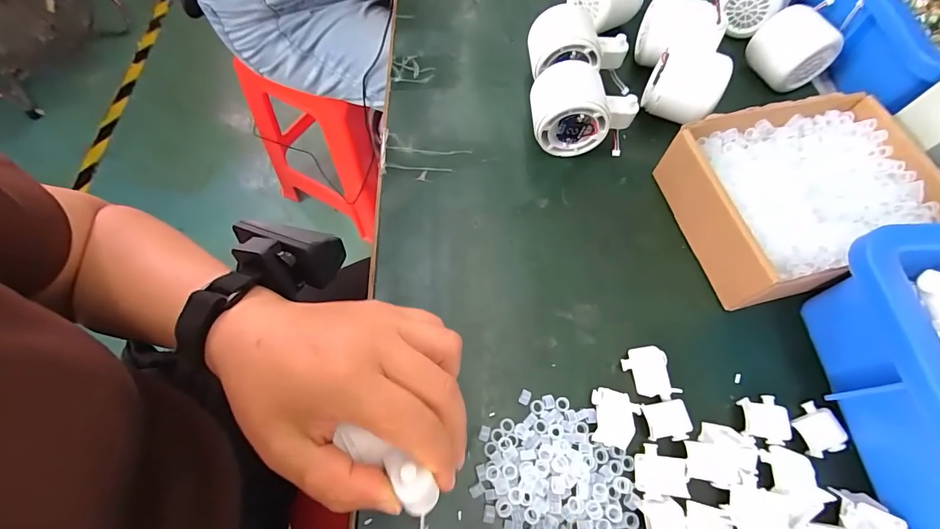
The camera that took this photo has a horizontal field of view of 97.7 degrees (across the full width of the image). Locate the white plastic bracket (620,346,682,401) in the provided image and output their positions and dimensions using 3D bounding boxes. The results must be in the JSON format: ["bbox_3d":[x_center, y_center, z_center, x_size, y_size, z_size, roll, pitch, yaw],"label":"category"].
[{"bbox_3d":[0.118,0.071,0.270,0.029,0.011,0.035,-6,66,-6],"label":"white plastic bracket"}]

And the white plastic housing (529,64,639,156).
[{"bbox_3d":[0.091,-0.123,0.336,0.082,0.057,0.053,9,65,1],"label":"white plastic housing"}]

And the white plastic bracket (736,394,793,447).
[{"bbox_3d":[0.187,0.099,0.263,0.030,0.009,0.029,6,65,-1],"label":"white plastic bracket"}]

